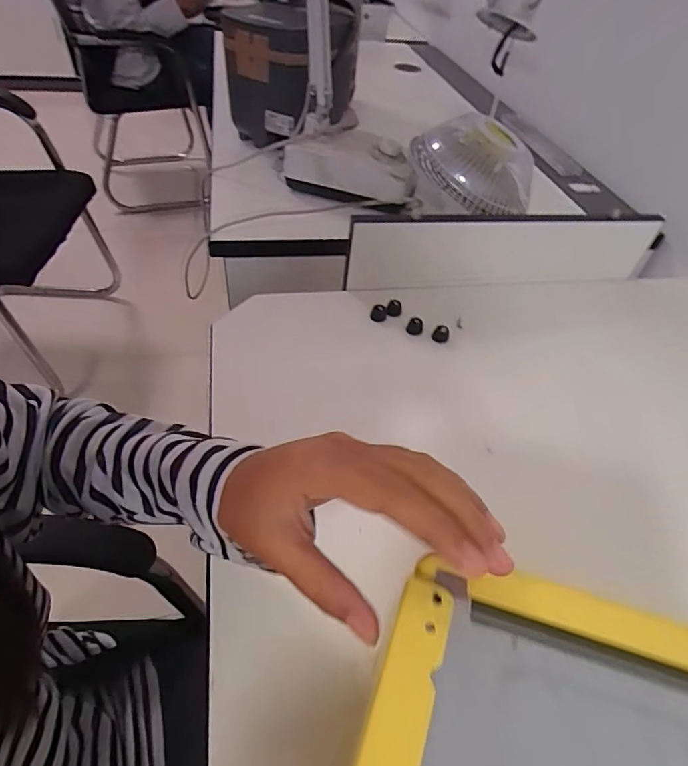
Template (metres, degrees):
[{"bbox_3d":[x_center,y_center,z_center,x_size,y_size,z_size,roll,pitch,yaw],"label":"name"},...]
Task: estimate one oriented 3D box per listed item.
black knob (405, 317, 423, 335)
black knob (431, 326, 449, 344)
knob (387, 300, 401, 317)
[{"bbox_3d":[0.080,-0.064,0.528,0.018,0.016,0.011,11,47,4],"label":"black knob"},{"bbox_3d":[0.108,-0.054,0.523,0.018,0.018,0.012,15,48,7],"label":"black knob"},{"bbox_3d":[0.059,-0.087,0.548,0.016,0.016,0.014,11,47,4],"label":"knob"}]

